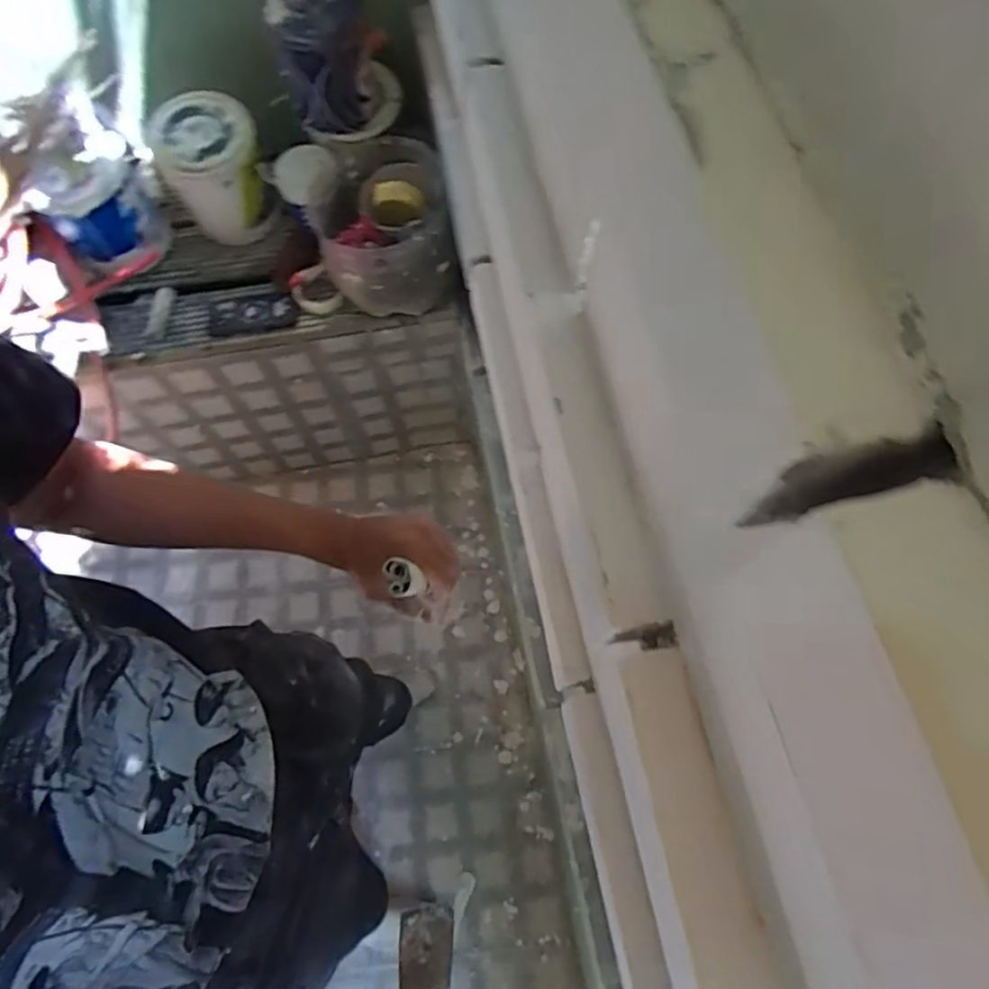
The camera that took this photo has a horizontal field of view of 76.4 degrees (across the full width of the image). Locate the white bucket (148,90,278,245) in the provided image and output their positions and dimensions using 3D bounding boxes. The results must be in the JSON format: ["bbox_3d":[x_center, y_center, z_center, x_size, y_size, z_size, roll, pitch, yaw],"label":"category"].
[{"bbox_3d":[-0.503,-0.589,1.156,0.168,0.207,0.168,0,67,0],"label":"white bucket"}]

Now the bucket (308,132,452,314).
[{"bbox_3d":[-0.201,-0.478,1.124,0.227,0.179,0.242,0,67,0],"label":"bucket"}]

